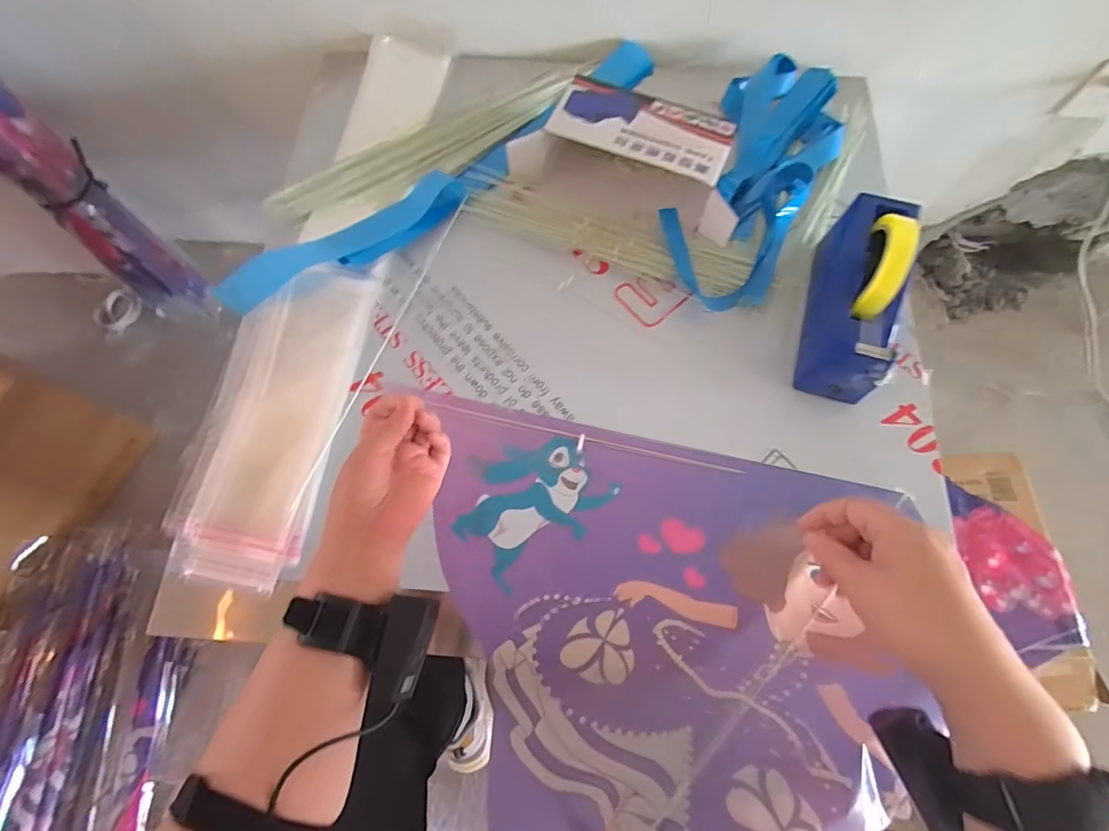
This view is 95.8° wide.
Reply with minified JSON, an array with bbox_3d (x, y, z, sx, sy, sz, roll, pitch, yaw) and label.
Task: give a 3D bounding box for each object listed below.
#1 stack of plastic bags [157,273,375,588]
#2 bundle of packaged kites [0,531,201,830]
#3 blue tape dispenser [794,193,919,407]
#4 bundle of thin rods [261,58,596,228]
[{"bbox_3d":[-0.307,-0.006,0.537,0.148,0.033,0.349,7,72,5],"label":"stack of plastic bags"},{"bbox_3d":[-0.782,0.523,0.789,0.331,0.051,0.645,7,72,2],"label":"bundle of packaged kites"},{"bbox_3d":[0.322,-0.129,0.526,0.068,0.125,0.200,14,73,4],"label":"blue tape dispenser"},{"bbox_3d":[-0.148,-0.362,0.659,0.451,0.018,0.096,-33,75,-11],"label":"bundle of thin rods"}]

